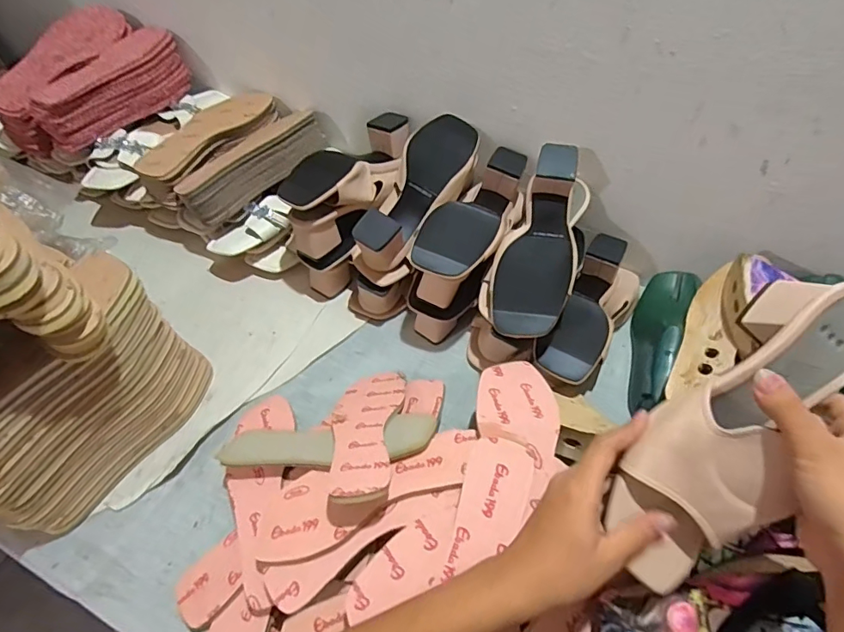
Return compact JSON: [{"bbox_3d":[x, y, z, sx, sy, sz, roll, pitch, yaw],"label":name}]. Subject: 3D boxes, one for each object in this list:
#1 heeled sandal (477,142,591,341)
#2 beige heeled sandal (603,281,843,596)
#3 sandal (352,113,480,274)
[{"bbox_3d":[0.144,-0.086,0.609,0.100,0.086,0.243,17,73,12],"label":"heeled sandal"},{"bbox_3d":[0.206,0.074,0.321,0.084,0.063,0.224,35,88,22],"label":"beige heeled sandal"},{"bbox_3d":[-0.001,-0.161,0.649,0.089,0.089,0.237,28,76,18],"label":"sandal"}]

